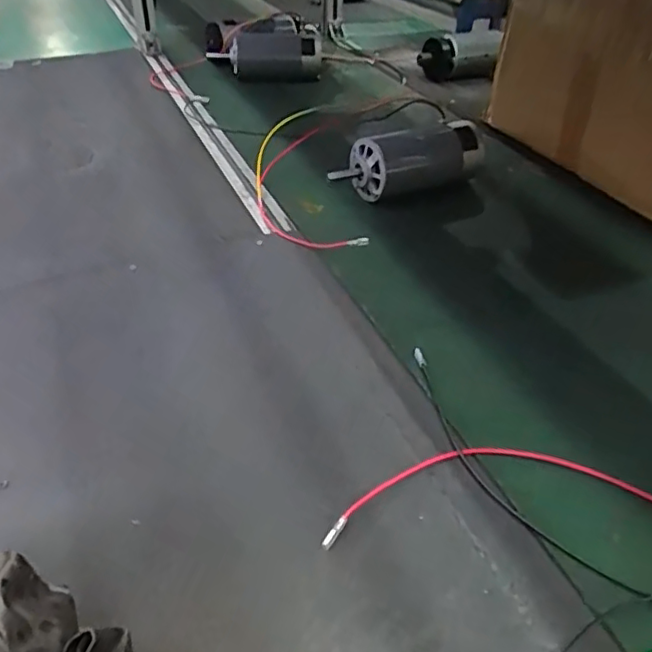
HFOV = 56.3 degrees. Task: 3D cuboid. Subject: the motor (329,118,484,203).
[{"bbox_3d":[0.106,-0.218,0.811,0.203,0.077,0.087,-15,40,-21],"label":"motor"}]

